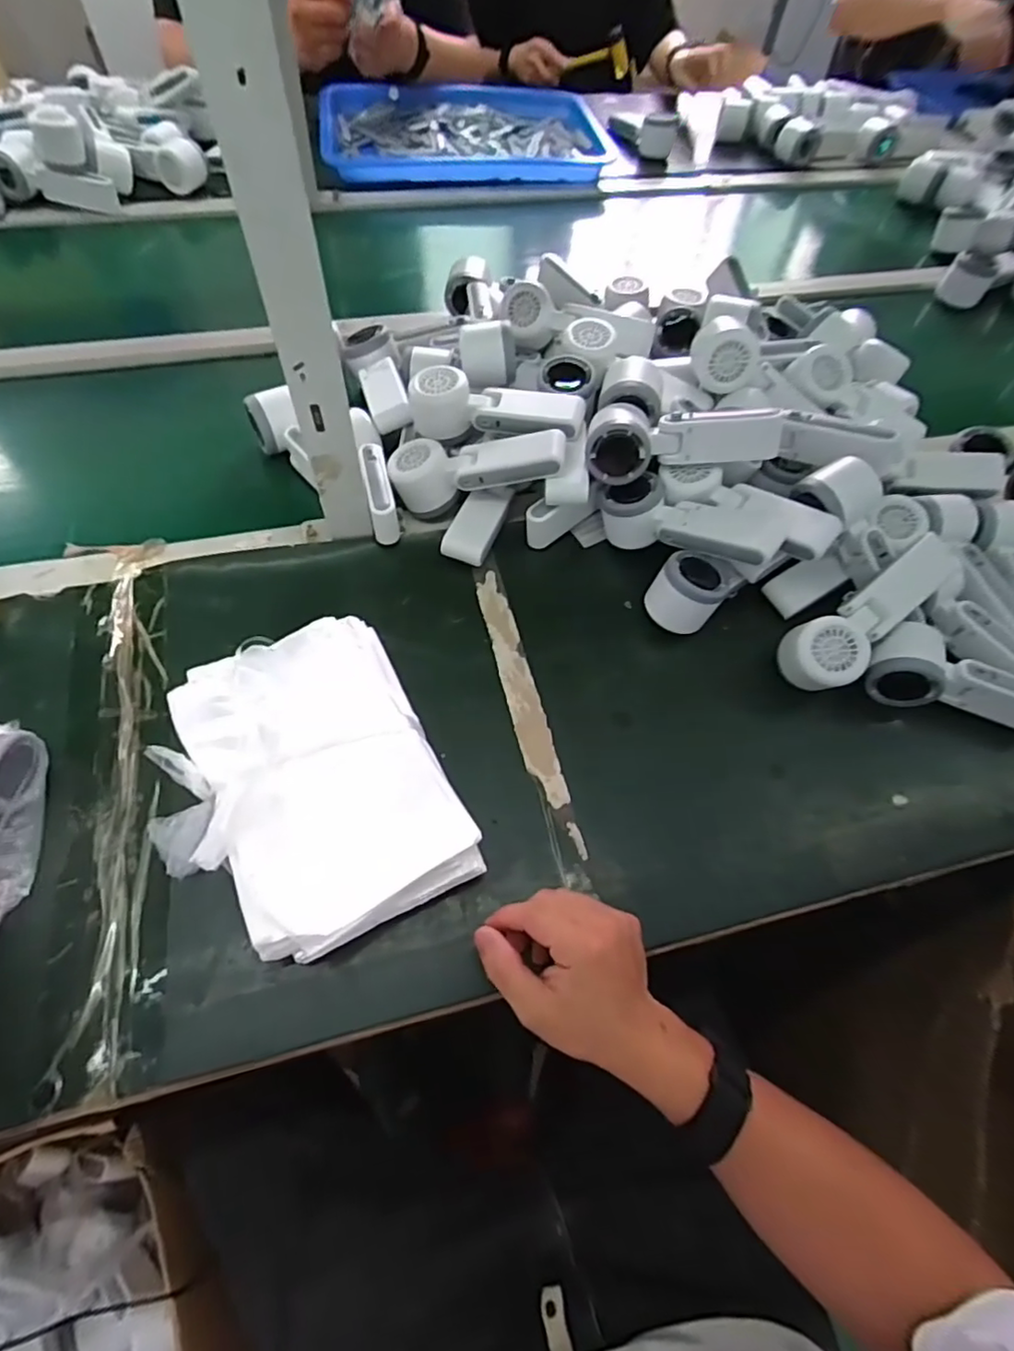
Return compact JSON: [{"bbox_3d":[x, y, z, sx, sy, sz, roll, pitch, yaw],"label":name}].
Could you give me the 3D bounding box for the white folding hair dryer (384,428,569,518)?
[{"bbox_3d":[-0.026,-0.194,0.572,0.162,0.057,0.050,-6,58,16],"label":"white folding hair dryer"}]

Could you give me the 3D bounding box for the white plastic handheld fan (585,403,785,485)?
[{"bbox_3d":[0.155,-0.204,0.543,0.163,0.059,0.067,16,60,5],"label":"white plastic handheld fan"}]

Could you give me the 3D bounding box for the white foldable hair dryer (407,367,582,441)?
[{"bbox_3d":[-0.011,-0.253,0.590,0.167,0.048,0.049,11,60,3],"label":"white foldable hair dryer"}]

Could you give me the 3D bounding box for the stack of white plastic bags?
[{"bbox_3d":[-0.149,0.077,0.435,0.197,0.065,0.227,-24,64,-16],"label":"stack of white plastic bags"}]

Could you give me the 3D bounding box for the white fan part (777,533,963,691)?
[{"bbox_3d":[0.305,-0.050,0.511,0.164,0.041,0.060,-38,68,-3],"label":"white fan part"}]

